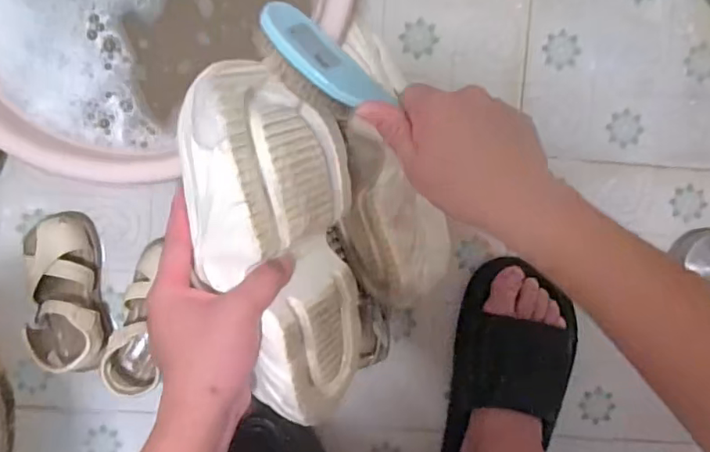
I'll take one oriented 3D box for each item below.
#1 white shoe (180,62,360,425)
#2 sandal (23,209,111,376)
[{"bbox_3d":[-0.068,0.011,0.434,0.098,0.123,0.261,4,117,32],"label":"white shoe"},{"bbox_3d":[-0.287,0.064,0.562,0.064,0.053,0.148,-9,94,-2],"label":"sandal"}]

